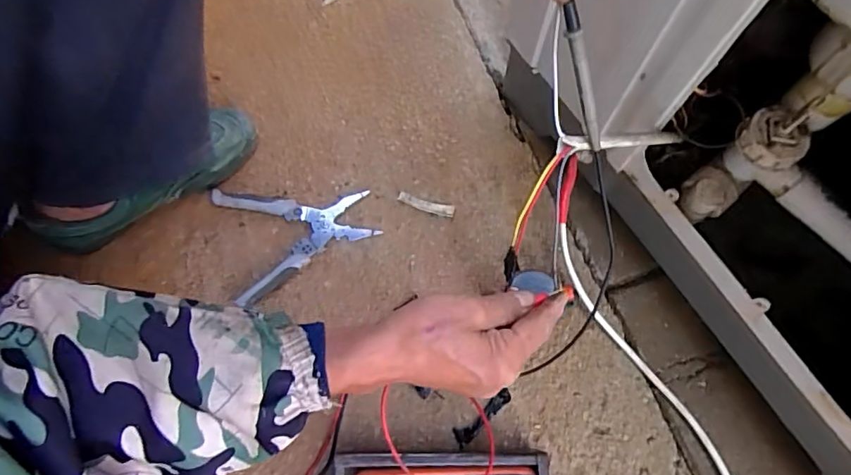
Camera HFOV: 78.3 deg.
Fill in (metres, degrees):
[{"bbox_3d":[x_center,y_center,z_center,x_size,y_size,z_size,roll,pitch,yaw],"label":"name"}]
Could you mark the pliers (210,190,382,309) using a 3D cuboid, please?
[{"bbox_3d":[-0.143,-0.011,0.596,0.164,0.019,0.133,-19,74,-7],"label":"pliers"}]

